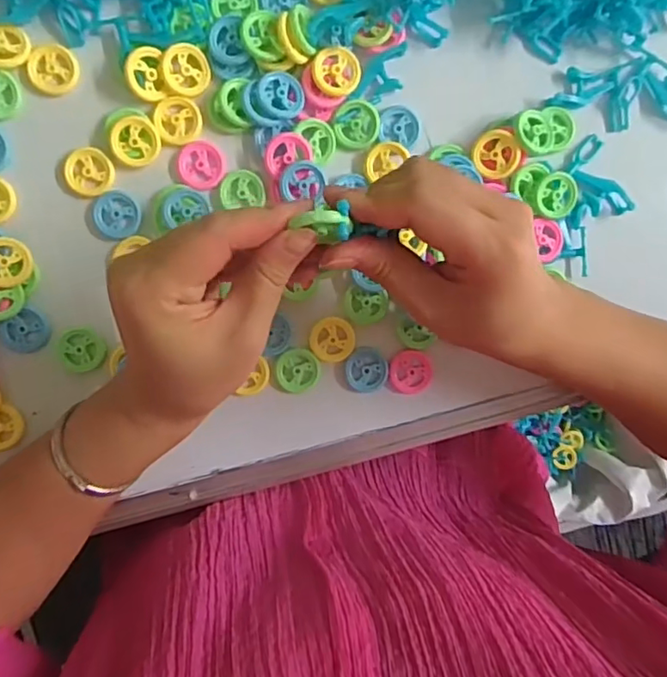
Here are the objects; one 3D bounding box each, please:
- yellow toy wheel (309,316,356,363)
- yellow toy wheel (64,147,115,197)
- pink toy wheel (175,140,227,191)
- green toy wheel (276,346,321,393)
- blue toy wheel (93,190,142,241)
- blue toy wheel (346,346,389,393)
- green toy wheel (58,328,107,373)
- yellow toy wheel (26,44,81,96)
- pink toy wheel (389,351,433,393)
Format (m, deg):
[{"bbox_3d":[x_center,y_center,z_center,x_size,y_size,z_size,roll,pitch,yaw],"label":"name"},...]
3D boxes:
[{"bbox_3d":[0.000,0.001,0.375,0.030,0.004,0.029,-6,96,-5],"label":"yellow toy wheel"},{"bbox_3d":[-0.151,-0.103,0.354,0.028,0.004,0.029,-1,96,-6],"label":"yellow toy wheel"},{"bbox_3d":[-0.083,-0.109,0.359,0.030,0.004,0.029,-1,96,-6],"label":"pink toy wheel"},{"bbox_3d":[-0.023,0.021,0.378,0.028,0.004,0.030,-1,96,-6],"label":"green toy wheel"},{"bbox_3d":[-0.135,-0.077,0.358,0.028,0.004,0.029,-1,96,-6],"label":"blue toy wheel"},{"bbox_3d":[0.022,0.021,0.380,0.027,0.004,0.030,-6,96,-5],"label":"blue toy wheel"},{"bbox_3d":[-0.160,0.007,0.365,0.028,0.010,0.025,17,94,-7],"label":"green toy wheel"},{"bbox_3d":[-0.170,-0.163,0.348,0.030,0.004,0.029,-1,96,-6],"label":"yellow toy wheel"},{"bbox_3d":[0.052,0.023,0.383,0.028,0.006,0.028,-1,96,-6],"label":"pink toy wheel"}]

